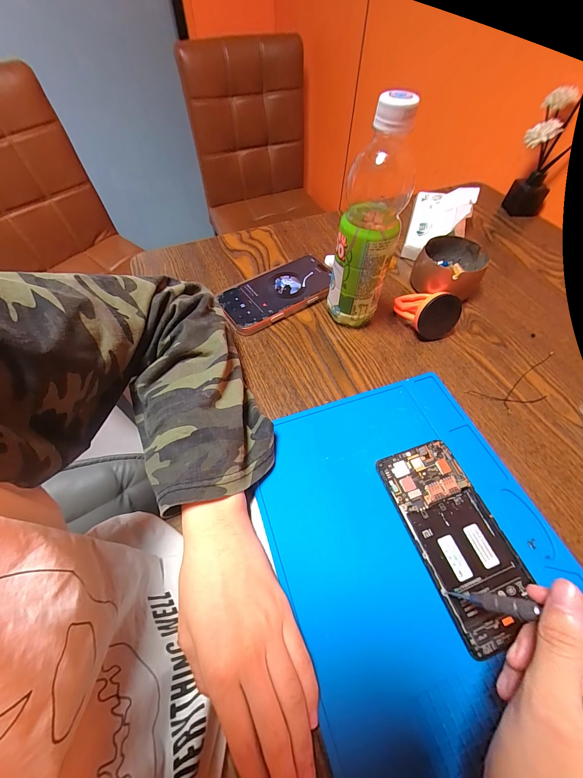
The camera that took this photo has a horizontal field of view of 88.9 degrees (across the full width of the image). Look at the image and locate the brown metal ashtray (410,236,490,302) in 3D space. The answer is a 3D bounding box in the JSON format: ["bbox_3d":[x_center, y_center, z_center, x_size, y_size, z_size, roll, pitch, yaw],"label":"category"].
[{"bbox_3d":[0.214,-0.162,0.405,0.083,0.050,0.089,0,57,-1],"label":"brown metal ashtray"}]

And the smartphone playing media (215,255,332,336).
[{"bbox_3d":[-0.016,-0.129,0.401,0.160,0.017,0.080,-29,62,-18],"label":"smartphone playing media"}]

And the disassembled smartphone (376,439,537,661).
[{"bbox_3d":[0.135,0.118,0.247,0.072,0.009,0.144,-16,58,-11],"label":"disassembled smartphone"}]

